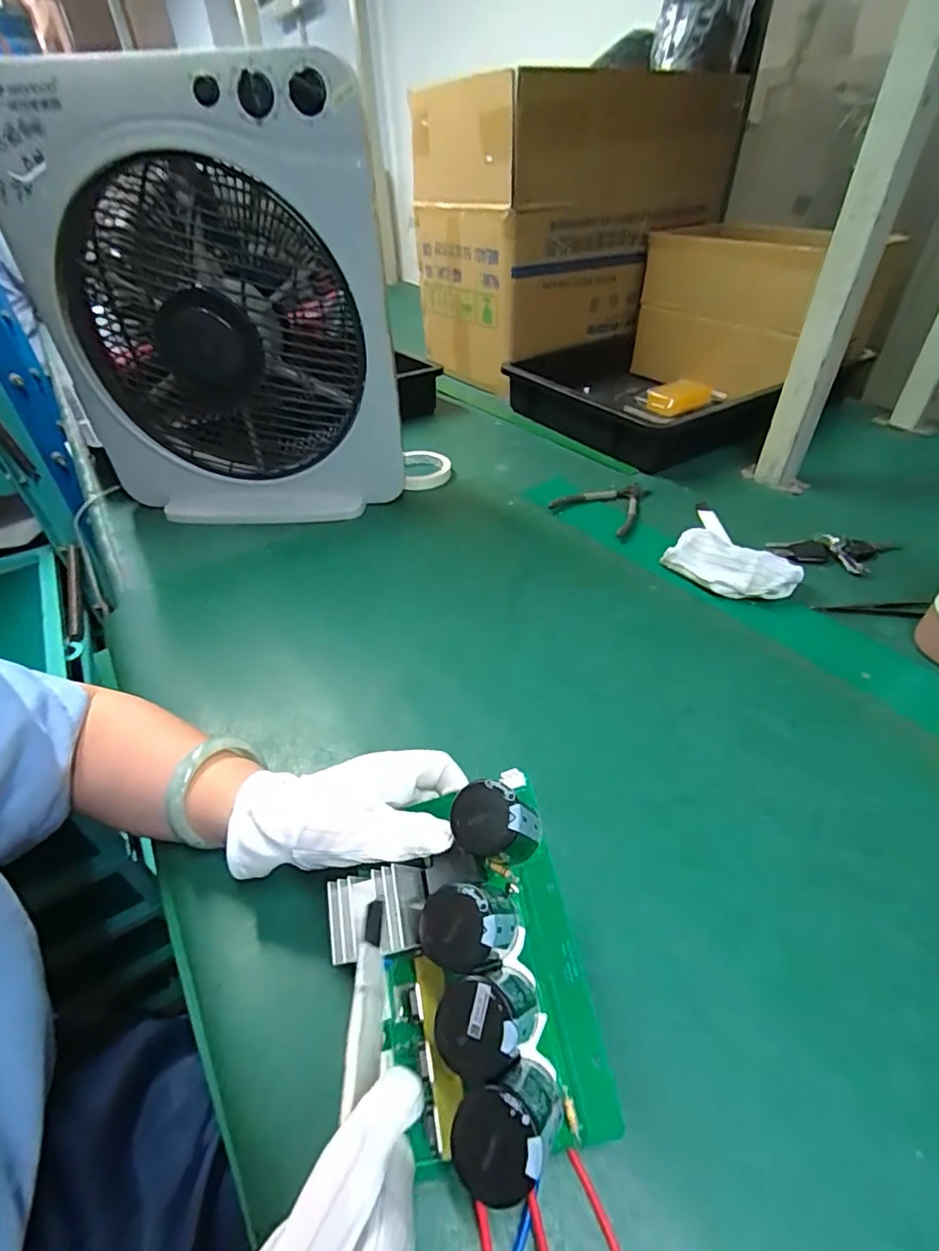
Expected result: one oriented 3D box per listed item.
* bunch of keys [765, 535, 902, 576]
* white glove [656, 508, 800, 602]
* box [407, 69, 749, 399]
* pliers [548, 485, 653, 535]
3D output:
[{"bbox_3d":[0.420,-0.082,0.615,0.143,0.018,0.057,1,40,3],"label":"bunch of keys"},{"bbox_3d":[0.277,-0.065,0.582,0.079,0.034,0.123,-28,47,-28],"label":"white glove"},{"bbox_3d":[0.157,-0.676,0.996,0.400,0.430,0.320,-20,44,-20],"label":"box"},{"bbox_3d":[0.192,-0.163,0.715,0.142,0.010,0.108,-31,49,-30],"label":"pliers"}]

